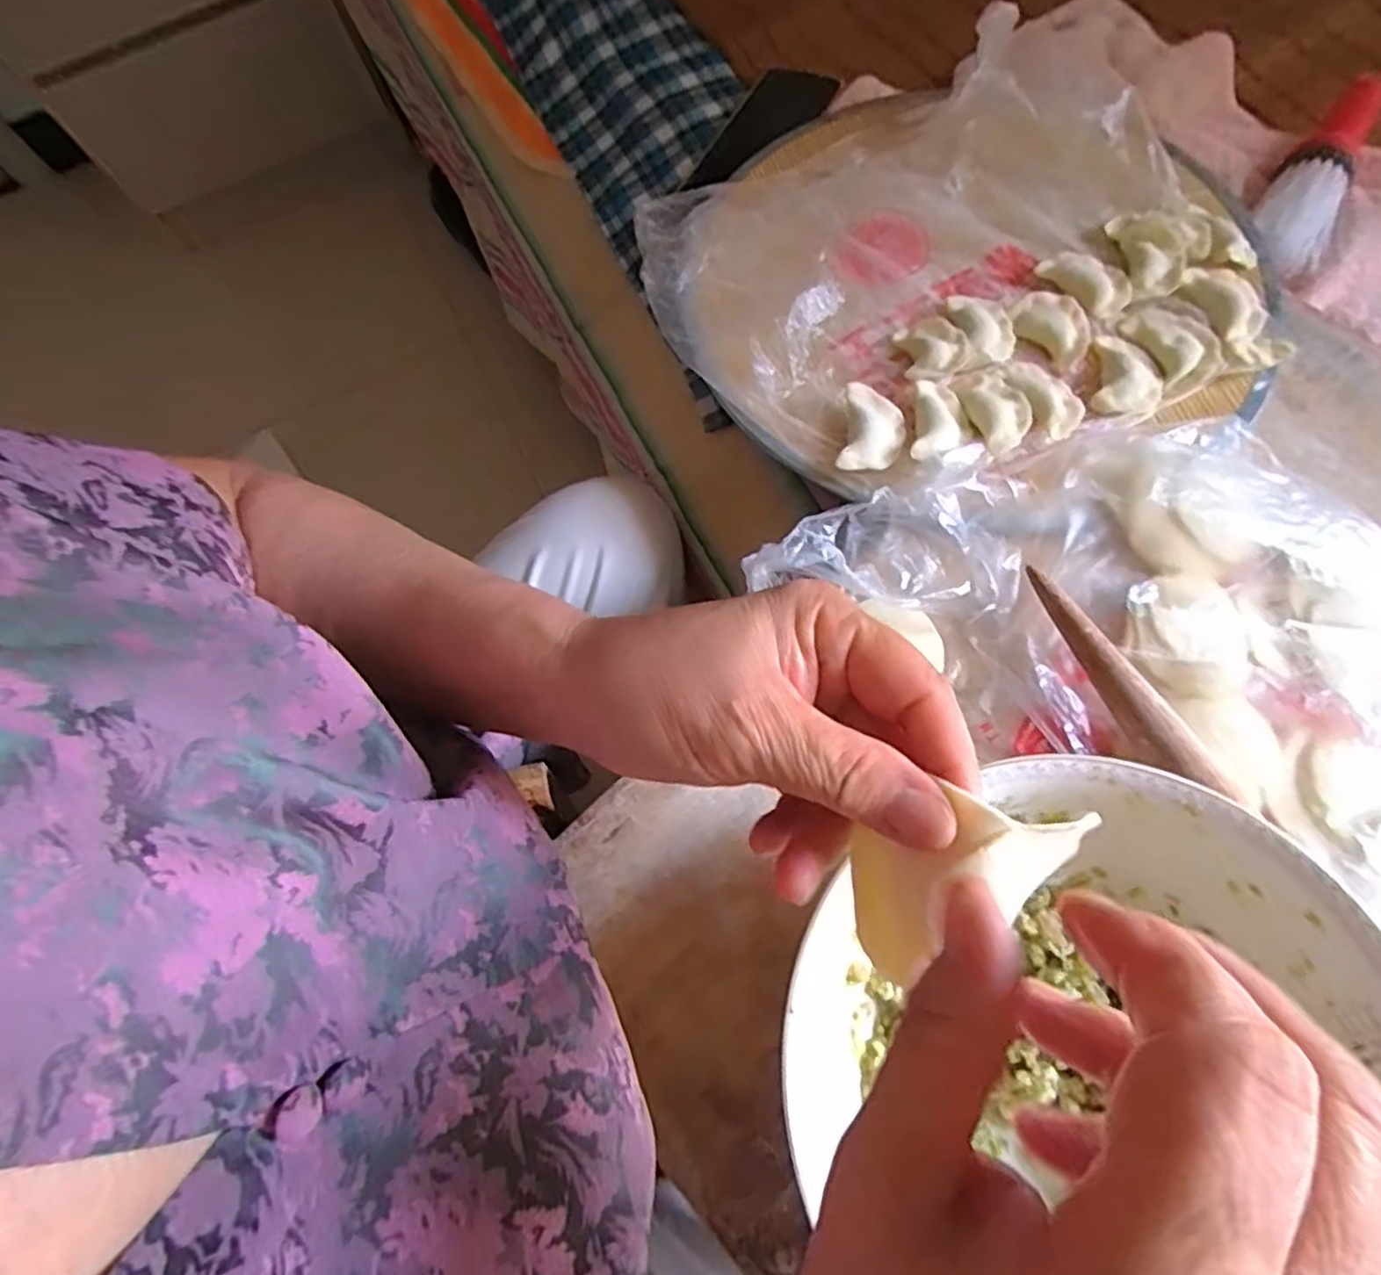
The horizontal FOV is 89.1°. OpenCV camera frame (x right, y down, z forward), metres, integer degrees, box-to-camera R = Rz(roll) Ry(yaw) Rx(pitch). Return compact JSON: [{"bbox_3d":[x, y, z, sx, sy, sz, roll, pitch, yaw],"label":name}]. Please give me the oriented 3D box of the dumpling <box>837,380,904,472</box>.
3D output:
[{"bbox_3d":[0.101,-0.114,0.390,0.034,0.017,0.053,10,72,5],"label":"dumpling"}]

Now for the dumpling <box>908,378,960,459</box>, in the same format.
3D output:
[{"bbox_3d":[0.136,-0.118,0.389,0.025,0.014,0.057,13,58,5],"label":"dumpling"}]

